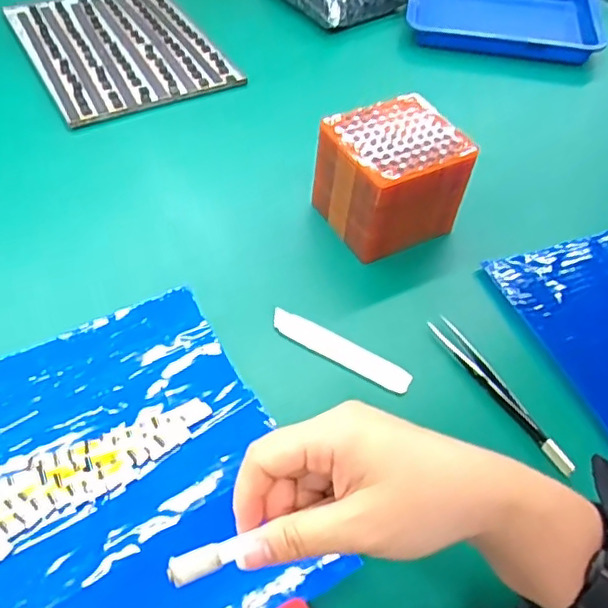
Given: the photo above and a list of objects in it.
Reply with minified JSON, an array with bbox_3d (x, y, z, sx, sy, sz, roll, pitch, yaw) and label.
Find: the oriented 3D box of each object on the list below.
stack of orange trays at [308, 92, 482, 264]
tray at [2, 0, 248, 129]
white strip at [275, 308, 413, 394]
[{"bbox_3d":[0.066,-0.095,0.471,0.094,0.083,0.087,-22,56,-20],"label":"stack of orange trays"},{"bbox_3d":[-0.198,-0.276,0.644,0.174,0.006,0.240,-24,57,-21],"label":"tray"},{"bbox_3d":[0.023,0.033,0.413,0.102,0.008,0.020,27,55,17],"label":"white strip"}]

